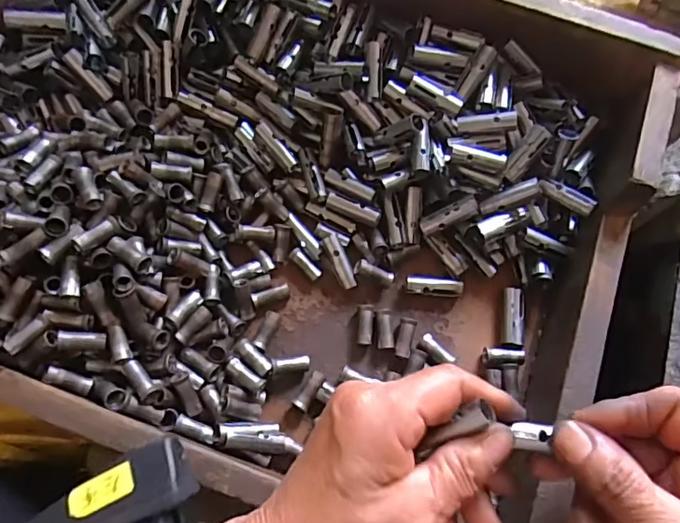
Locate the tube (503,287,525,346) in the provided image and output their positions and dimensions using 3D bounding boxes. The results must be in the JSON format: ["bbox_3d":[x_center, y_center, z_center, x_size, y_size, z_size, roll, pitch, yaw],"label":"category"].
[{"bbox_3d":[0.112,0.035,0.341,0.013,0.008,0.037,8,70,3],"label":"tube"}]

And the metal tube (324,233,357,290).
[{"bbox_3d":[0.000,0.000,0.346,0.011,0.007,0.038,-21,85,-8],"label":"metal tube"}]

